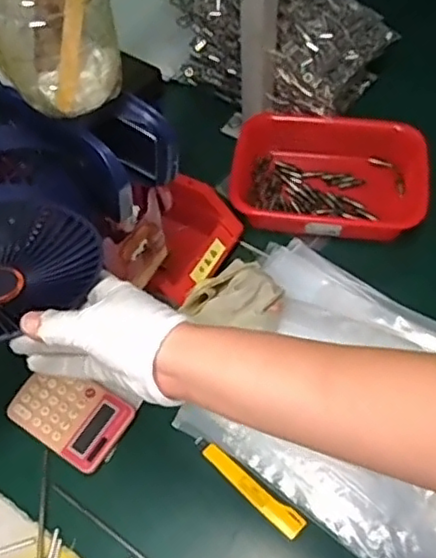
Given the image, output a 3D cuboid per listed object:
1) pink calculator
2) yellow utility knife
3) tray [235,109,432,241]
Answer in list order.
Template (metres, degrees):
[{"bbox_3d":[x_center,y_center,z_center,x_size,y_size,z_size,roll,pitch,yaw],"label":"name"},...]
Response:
[{"bbox_3d":[-0.148,0.135,0.641,0.115,0.018,0.075,30,65,20],"label":"pink calculator"},{"bbox_3d":[0.029,0.191,0.598,0.123,0.006,0.022,39,68,23],"label":"yellow utility knife"},{"bbox_3d":[0.131,-0.116,0.753,0.220,0.063,0.163,9,60,9],"label":"tray"}]

